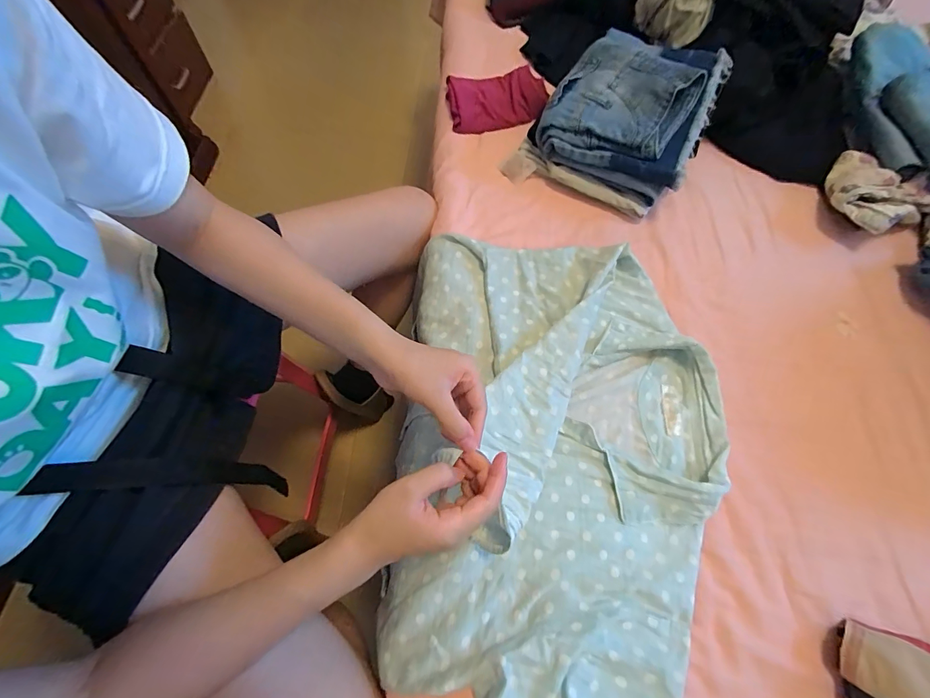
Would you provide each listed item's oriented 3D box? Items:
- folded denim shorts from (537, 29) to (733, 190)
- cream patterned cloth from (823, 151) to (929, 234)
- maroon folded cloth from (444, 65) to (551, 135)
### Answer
[{"bbox_3d":[0.244,-0.365,0.582,0.214,0.067,0.260,27,67,11],"label":"folded denim shorts"},{"bbox_3d":[0.586,-0.218,0.589,0.127,0.055,0.137,-37,71,-17],"label":"cream patterned cloth"},{"bbox_3d":[0.050,-0.412,0.665,0.153,0.045,0.108,-4,65,-4],"label":"maroon folded cloth"}]

